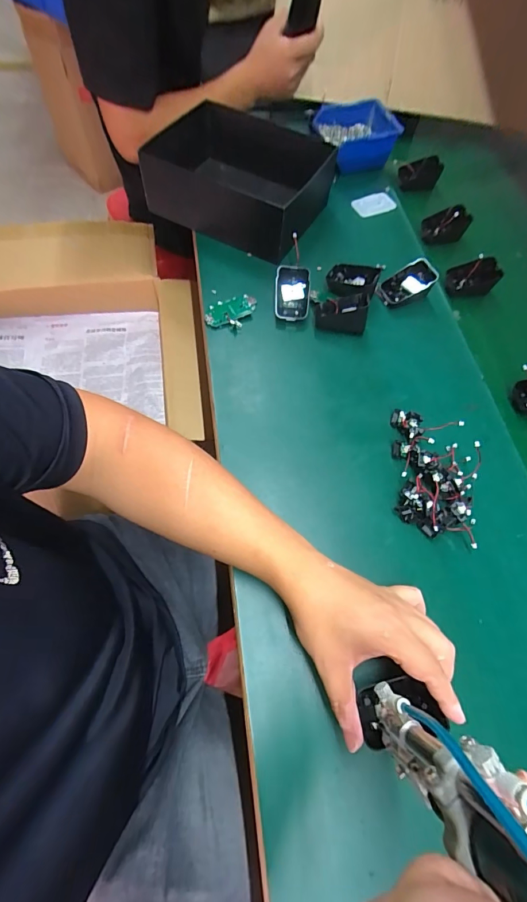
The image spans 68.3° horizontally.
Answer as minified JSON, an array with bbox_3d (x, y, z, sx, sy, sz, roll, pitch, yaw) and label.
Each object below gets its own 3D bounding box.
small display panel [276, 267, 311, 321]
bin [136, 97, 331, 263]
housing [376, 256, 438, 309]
[{"bbox_3d":[0.039,-0.212,0.524,0.045,0.012,0.067,4,105,6],"label":"small display panel"},{"bbox_3d":[-0.039,-0.416,0.589,0.249,0.095,0.200,22,66,7],"label":"bin"},{"bbox_3d":[0.201,-0.234,0.544,0.077,0.036,0.046,-23,68,-13],"label":"housing"}]

